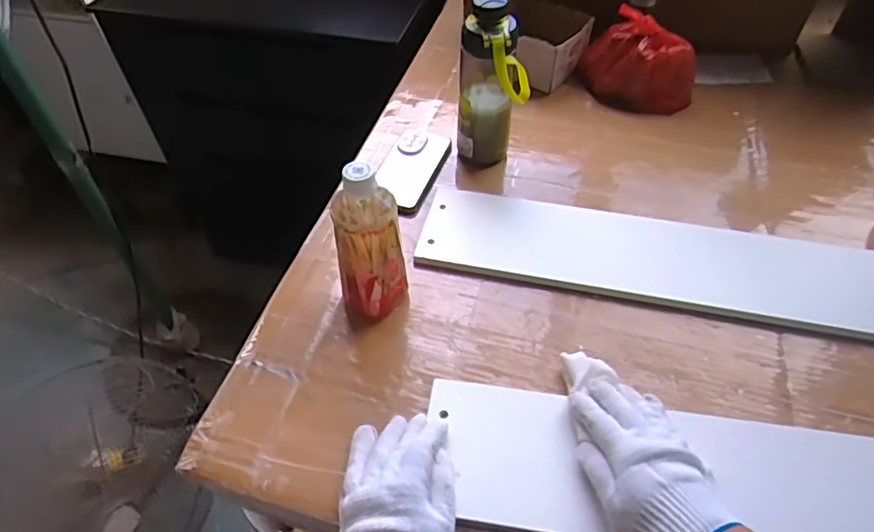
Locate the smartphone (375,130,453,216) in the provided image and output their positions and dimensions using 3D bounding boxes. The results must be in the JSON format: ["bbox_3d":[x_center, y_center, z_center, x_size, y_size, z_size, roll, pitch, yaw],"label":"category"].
[{"bbox_3d":[-0.036,-0.141,0.781,0.087,0.017,0.177,16,51,15],"label":"smartphone"}]

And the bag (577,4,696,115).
[{"bbox_3d":[0.325,-0.324,0.891,0.184,0.126,0.094,15,51,14],"label":"bag"}]

